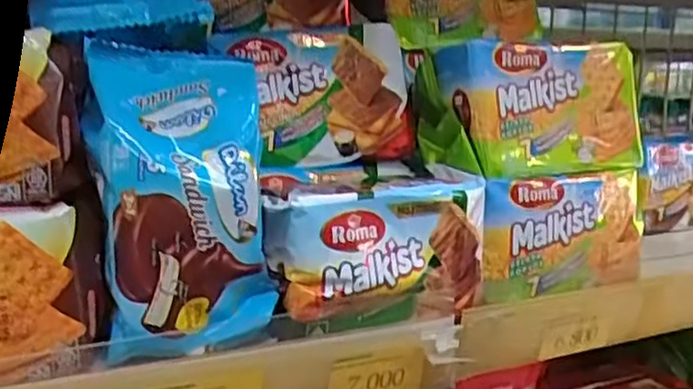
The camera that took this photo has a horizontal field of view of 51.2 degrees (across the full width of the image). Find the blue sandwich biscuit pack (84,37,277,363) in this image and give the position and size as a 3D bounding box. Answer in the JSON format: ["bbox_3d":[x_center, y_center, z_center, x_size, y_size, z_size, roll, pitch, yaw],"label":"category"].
[{"bbox_3d":[-0.070,-0.001,0.311,0.067,0.121,0.045,-4,10,-24],"label":"blue sandwich biscuit pack"}]

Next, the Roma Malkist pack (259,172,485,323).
[{"bbox_3d":[0.017,0.027,0.351,0.113,0.063,0.035,-6,11,-34],"label":"Roma Malkist pack"}]

